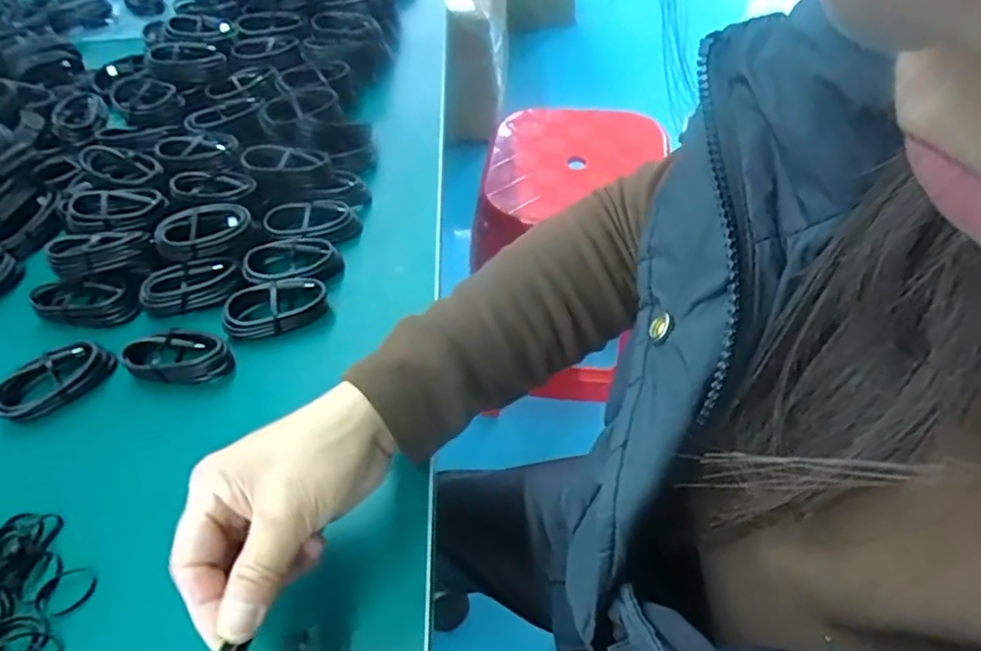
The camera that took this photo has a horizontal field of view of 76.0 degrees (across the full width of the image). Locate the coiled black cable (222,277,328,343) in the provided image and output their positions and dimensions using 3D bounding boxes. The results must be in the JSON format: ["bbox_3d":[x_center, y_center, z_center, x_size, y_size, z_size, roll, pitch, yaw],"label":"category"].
[{"bbox_3d":[-0.159,-0.015,0.464,0.074,0.022,0.035,-16,52,-9],"label":"coiled black cable"}]

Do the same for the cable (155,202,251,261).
[{"bbox_3d":[-0.225,-0.075,0.493,0.067,0.028,0.039,-33,57,-21],"label":"cable"}]

